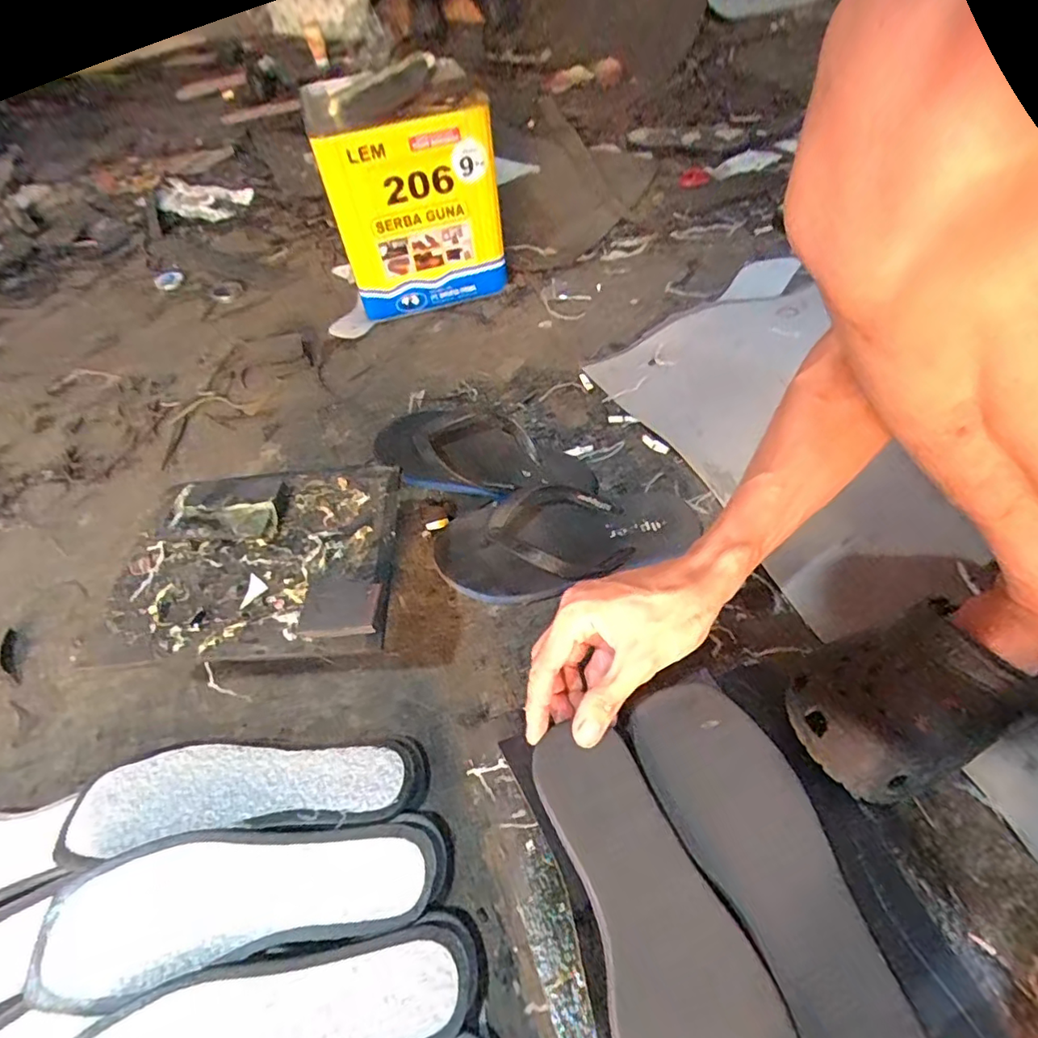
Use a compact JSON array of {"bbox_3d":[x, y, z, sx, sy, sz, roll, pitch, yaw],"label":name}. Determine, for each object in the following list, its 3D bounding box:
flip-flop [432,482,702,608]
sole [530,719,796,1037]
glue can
[{"bbox_3d":[0.047,0.010,0.574,0.264,0.042,0.130,-17,52,-8],"label":"flip-flop"},{"bbox_3d":[0.081,0.232,0.313,0.085,0.033,0.229,-17,48,-8],"label":"sole"},{"bbox_3d":[-0.169,-0.503,0.859,0.243,0.278,0.197,-20,53,-11],"label":"glue can"}]

